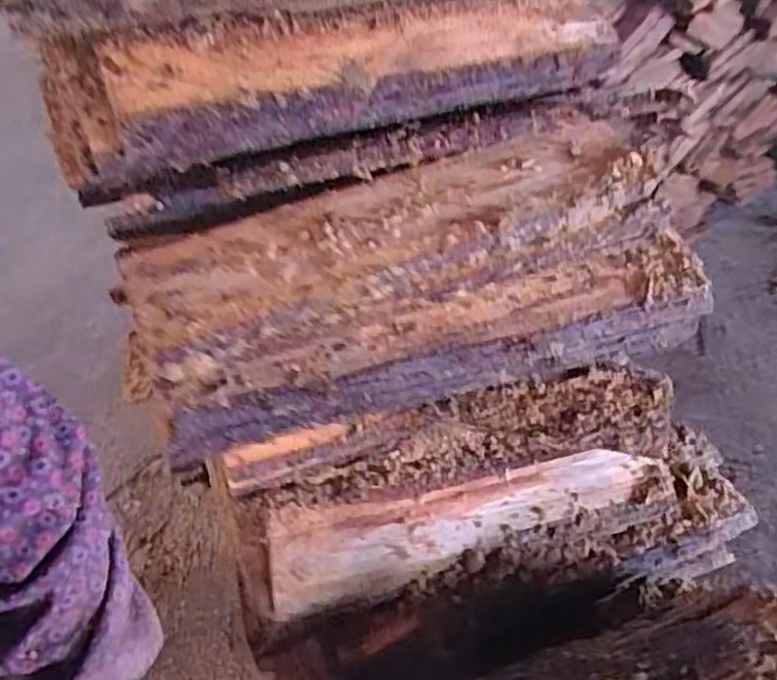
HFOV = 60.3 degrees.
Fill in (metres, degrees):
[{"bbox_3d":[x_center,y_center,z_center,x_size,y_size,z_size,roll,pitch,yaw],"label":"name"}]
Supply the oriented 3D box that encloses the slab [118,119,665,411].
[{"bbox_3d":[0.022,-0.083,0.605,0.484,0.084,0.135,-18,48,-15],"label":"slab"}]

